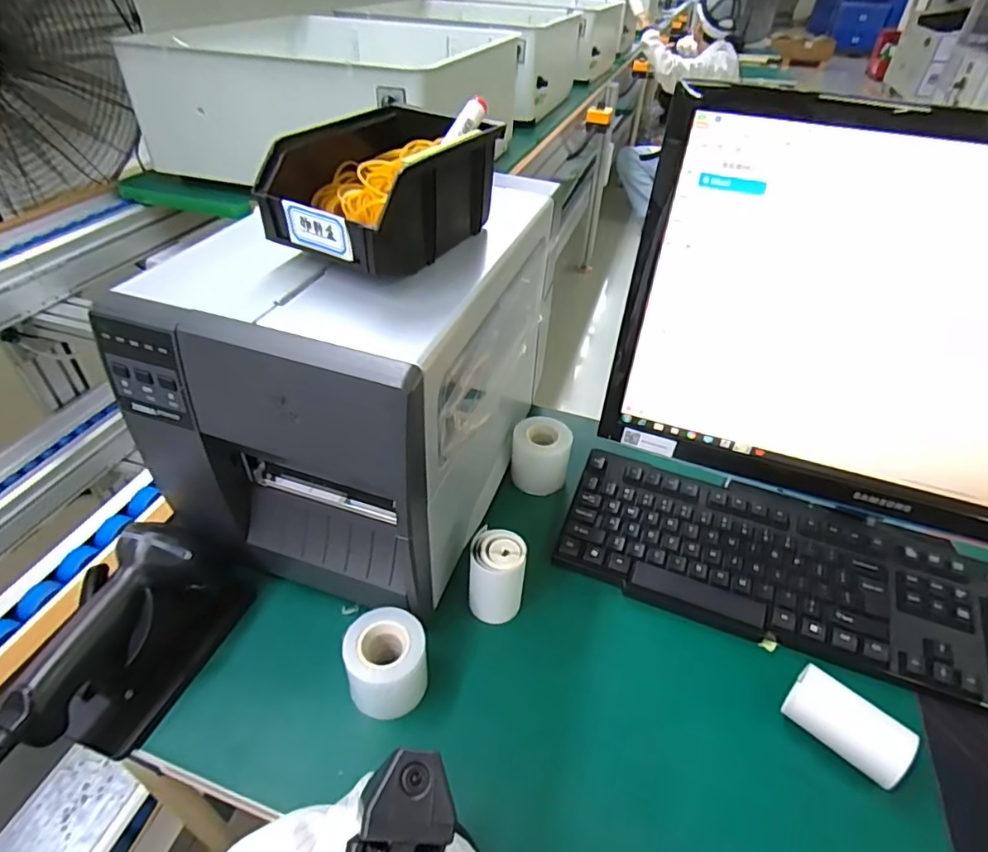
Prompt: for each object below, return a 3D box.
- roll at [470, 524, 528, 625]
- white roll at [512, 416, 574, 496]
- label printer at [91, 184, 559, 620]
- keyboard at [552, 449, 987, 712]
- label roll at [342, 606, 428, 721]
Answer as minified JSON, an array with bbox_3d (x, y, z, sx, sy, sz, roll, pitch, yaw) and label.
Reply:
[{"bbox_3d":[0.003,0.135,0.493,0.046,0.076,0.051,1,41,-3],"label":"roll"},{"bbox_3d":[0.051,0.033,0.624,0.064,0.063,0.054,8,41,5],"label":"white roll"},{"bbox_3d":[-0.106,-0.052,0.551,0.243,0.274,0.366,15,42,12],"label":"label printer"},{"bbox_3d":[0.286,0.136,0.532,0.429,0.048,0.152,16,42,14],"label":"keyboard"},{"bbox_3d":[-0.084,0.188,0.442,0.059,0.070,0.058,2,41,-2],"label":"label roll"}]

